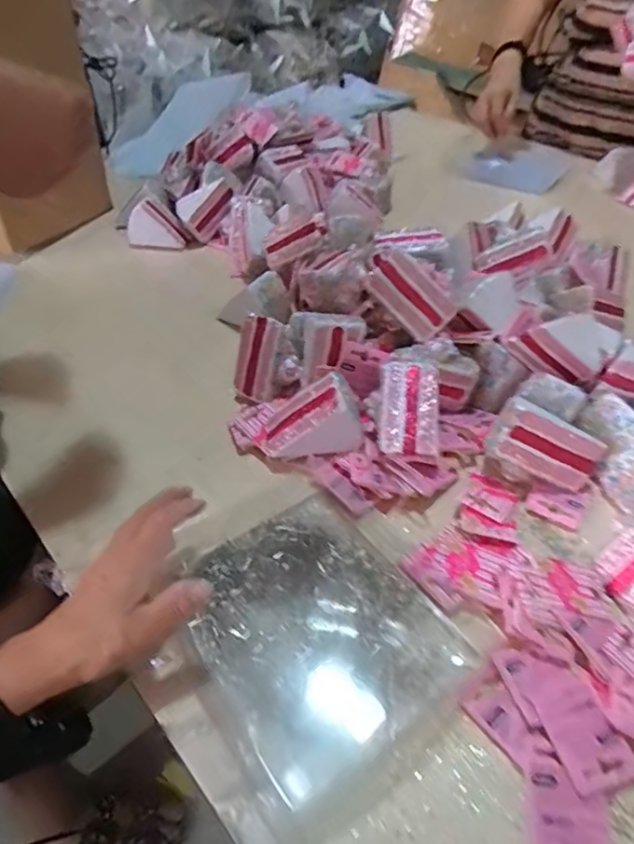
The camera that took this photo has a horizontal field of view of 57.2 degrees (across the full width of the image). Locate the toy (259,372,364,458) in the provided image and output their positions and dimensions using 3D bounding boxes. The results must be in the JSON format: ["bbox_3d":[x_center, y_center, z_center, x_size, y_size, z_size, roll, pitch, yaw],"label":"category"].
[{"bbox_3d":[-0.007,-0.004,0.548,0.096,0.062,0.060,-6,43,-6],"label":"toy"}]

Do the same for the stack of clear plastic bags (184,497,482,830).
[{"bbox_3d":[-0.003,0.150,0.436,0.161,0.020,0.198,-26,48,-24],"label":"stack of clear plastic bags"}]

